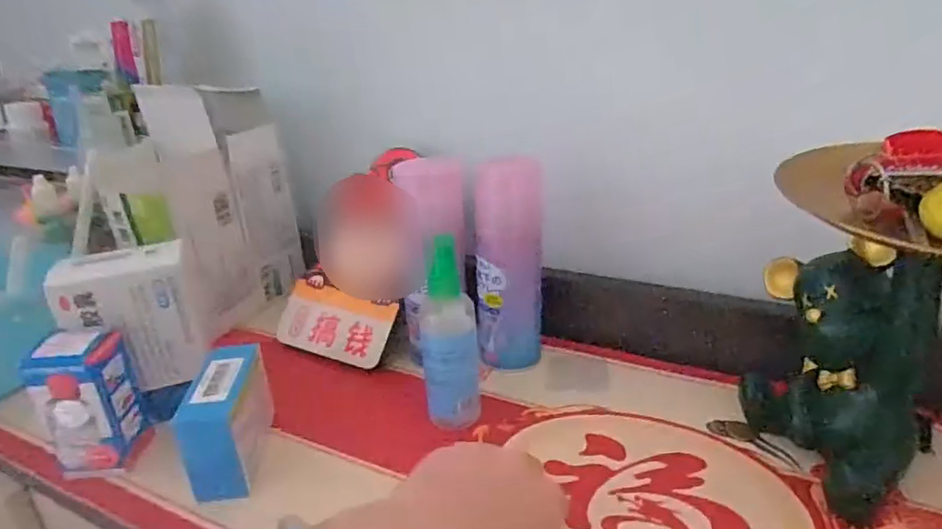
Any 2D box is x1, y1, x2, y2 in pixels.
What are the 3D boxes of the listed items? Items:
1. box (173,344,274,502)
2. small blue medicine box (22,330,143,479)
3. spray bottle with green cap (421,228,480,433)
[{"bbox_3d":[-0.163,0.101,0.405,0.035,0.065,0.095,-7,24,-6],"label":"box"},{"bbox_3d":[-0.256,0.092,0.400,0.044,0.096,0.044,-6,23,-5],"label":"small blue medicine box"},{"bbox_3d":[-0.015,0.051,0.414,0.038,0.136,0.036,-6,23,-3],"label":"spray bottle with green cap"}]

